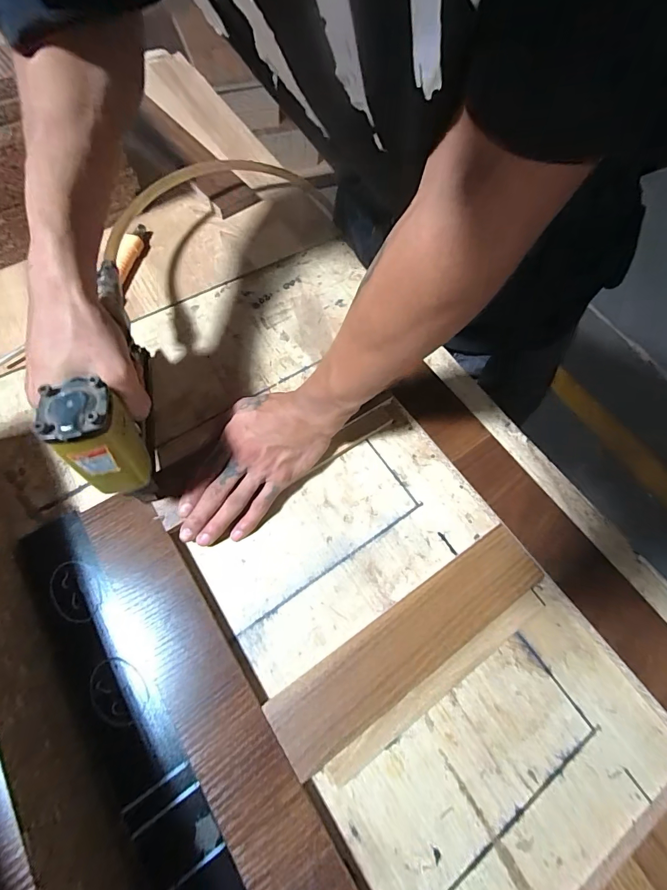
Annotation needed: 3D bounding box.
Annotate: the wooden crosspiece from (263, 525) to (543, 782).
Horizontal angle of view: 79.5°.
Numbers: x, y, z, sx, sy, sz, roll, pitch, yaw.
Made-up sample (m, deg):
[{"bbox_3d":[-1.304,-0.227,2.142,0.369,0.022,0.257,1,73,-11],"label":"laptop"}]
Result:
[{"bbox_3d":[0.069,0.168,0.354,0.262,0.018,0.058,-31,71,-15],"label":"wooden crosspiece"}]

